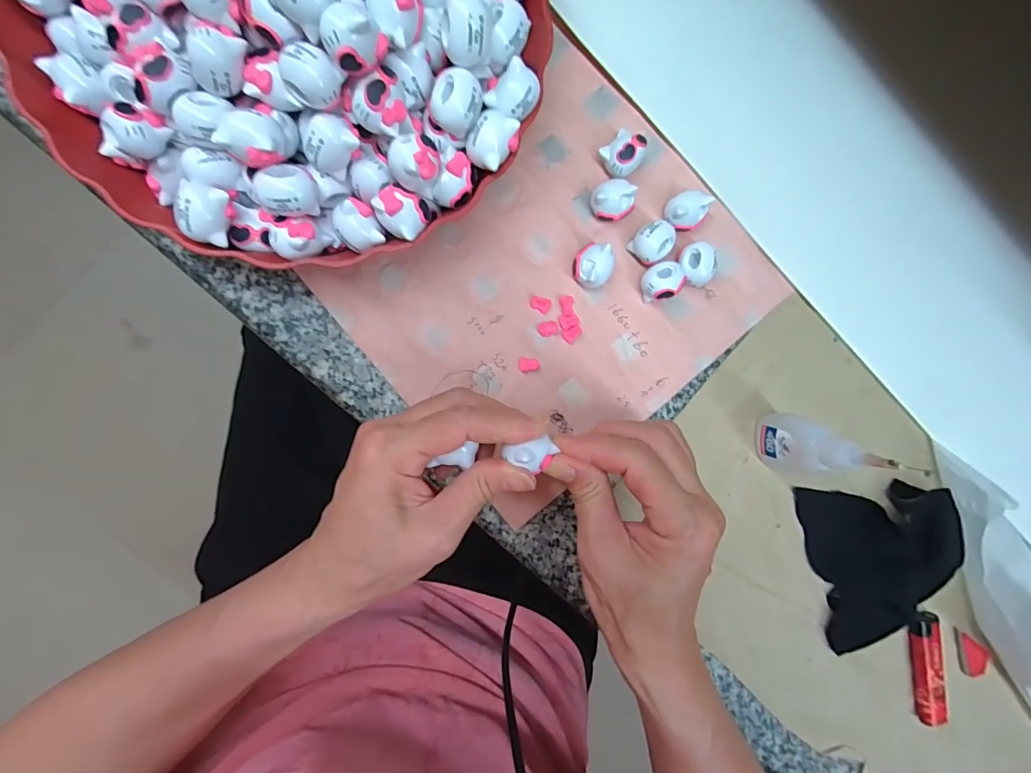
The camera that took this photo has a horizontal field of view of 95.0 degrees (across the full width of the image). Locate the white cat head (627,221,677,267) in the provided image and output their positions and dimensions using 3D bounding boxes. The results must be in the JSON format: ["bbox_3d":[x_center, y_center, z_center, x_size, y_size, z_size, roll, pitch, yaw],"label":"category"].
[{"bbox_3d":[0.084,-0.089,0.290,0.024,0.018,0.023,0,92,-7],"label":"white cat head"}]

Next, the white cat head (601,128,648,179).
[{"bbox_3d":[0.065,-0.139,0.285,0.028,0.022,0.022,-44,96,-4],"label":"white cat head"}]

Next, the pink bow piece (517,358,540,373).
[{"bbox_3d":[0.009,-0.013,0.289,0.013,0.005,0.009,6,91,-8],"label":"pink bow piece"}]

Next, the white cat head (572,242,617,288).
[{"bbox_3d":[0.046,-0.071,0.285,0.024,0.020,0.024,0,92,-7],"label":"white cat head"}]

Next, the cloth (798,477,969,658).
[{"bbox_3d":[0.245,0.116,0.313,0.090,0.025,0.102,-12,93,-7],"label":"cloth"}]

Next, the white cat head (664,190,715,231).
[{"bbox_3d":[0.105,-0.108,0.289,0.025,0.020,0.022,-24,95,-6],"label":"white cat head"}]

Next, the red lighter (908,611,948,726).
[{"bbox_3d":[0.288,0.198,0.330,0.019,0.009,0.078,-7,93,-7],"label":"red lighter"}]

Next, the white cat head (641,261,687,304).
[{"bbox_3d":[0.089,-0.065,0.290,0.028,0.020,0.022,-27,95,-6],"label":"white cat head"}]

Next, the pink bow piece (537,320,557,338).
[{"bbox_3d":[0.020,-0.036,0.290,0.012,0.004,0.009,-19,94,-6],"label":"pink bow piece"}]

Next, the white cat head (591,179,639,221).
[{"bbox_3d":[0.057,-0.112,0.286,0.027,0.021,0.020,11,90,-8],"label":"white cat head"}]

